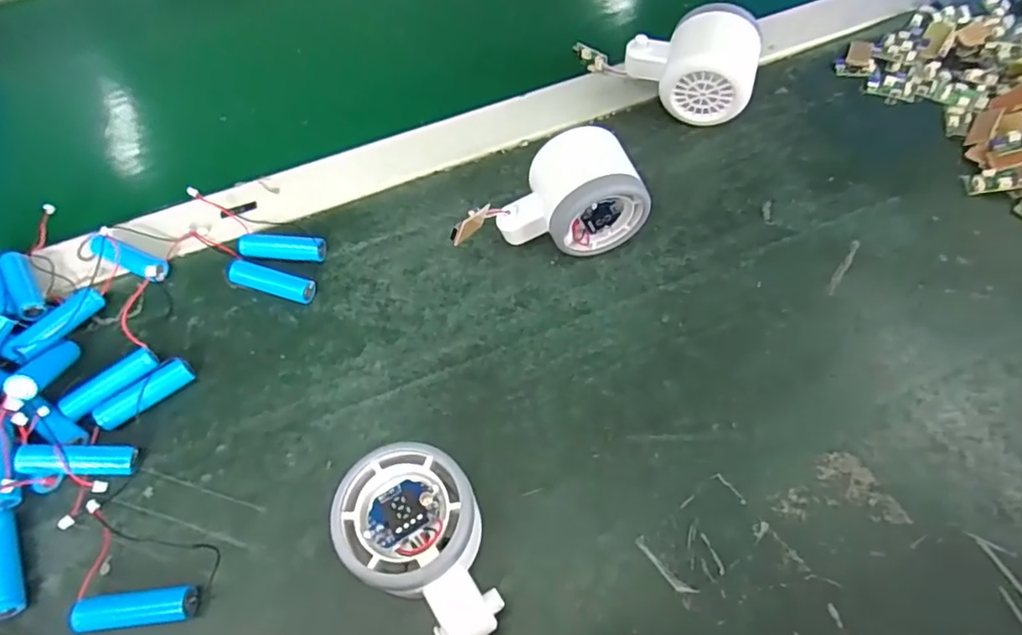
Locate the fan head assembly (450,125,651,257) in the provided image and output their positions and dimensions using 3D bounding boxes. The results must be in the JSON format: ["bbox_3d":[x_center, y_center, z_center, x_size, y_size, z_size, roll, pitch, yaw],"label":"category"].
[{"bbox_3d":[0.023,-0.068,0.353,0.103,0.053,0.057,-17,61,-7],"label":"fan head assembly"}]

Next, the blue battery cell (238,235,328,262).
[{"bbox_3d":[-0.141,-0.042,0.368,0.050,0.013,0.015,2,60,3],"label":"blue battery cell"}]

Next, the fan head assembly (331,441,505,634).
[{"bbox_3d":[-0.037,0.101,0.263,0.061,0.049,0.084,-38,67,-17],"label":"fan head assembly"}]

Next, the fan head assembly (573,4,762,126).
[{"bbox_3d":[0.103,-0.175,0.407,0.123,0.063,0.055,11,61,9],"label":"fan head assembly"}]

